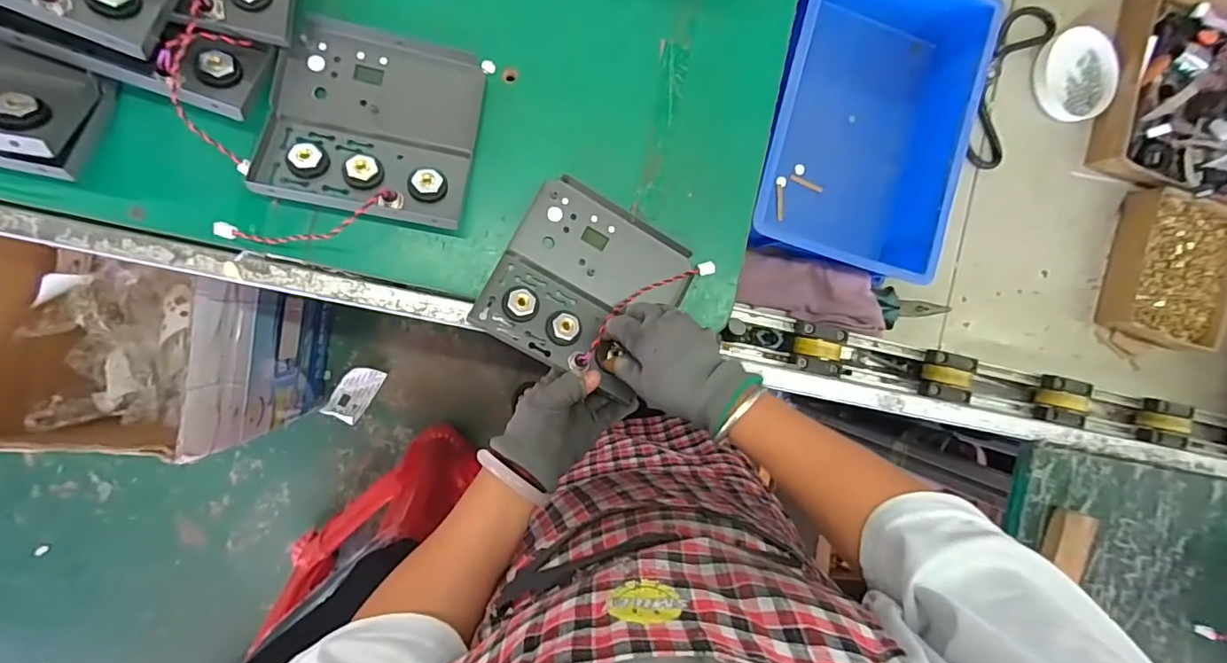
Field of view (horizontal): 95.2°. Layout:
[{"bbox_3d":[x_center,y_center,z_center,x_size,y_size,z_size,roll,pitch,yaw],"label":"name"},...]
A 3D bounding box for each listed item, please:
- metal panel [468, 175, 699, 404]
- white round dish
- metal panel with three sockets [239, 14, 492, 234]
[{"bbox_3d":[-0.020,-0.039,0.487,0.152,0.034,0.149,29,87,-9],"label":"metal panel"},{"bbox_3d":[0.549,-0.305,0.665,0.092,0.021,0.102,9,91,-10],"label":"white round dish"},{"bbox_3d":[-0.193,-0.170,0.455,0.159,0.038,0.154,11,90,-10],"label":"metal panel with three sockets"}]

